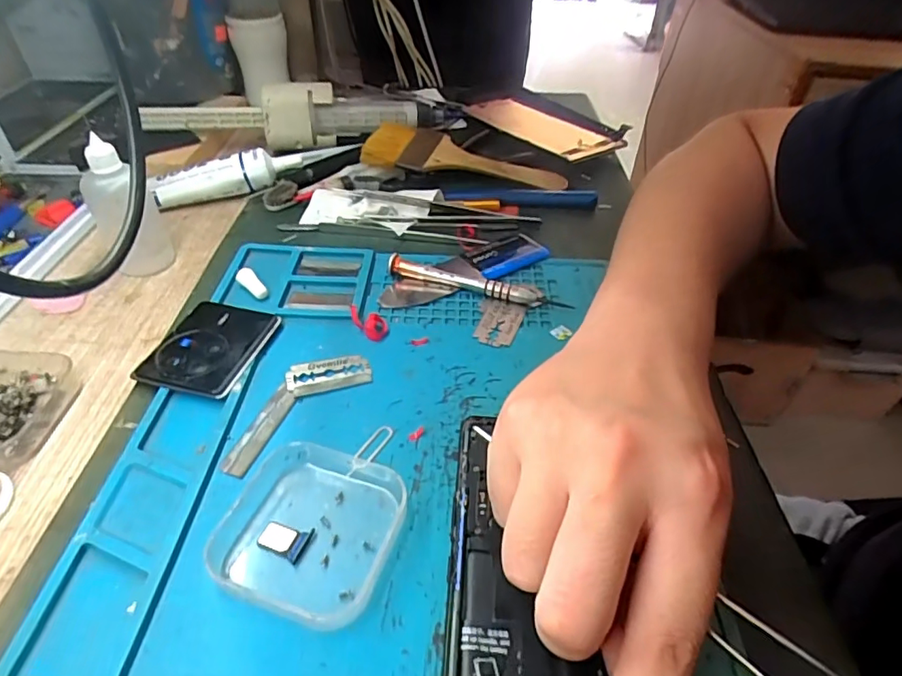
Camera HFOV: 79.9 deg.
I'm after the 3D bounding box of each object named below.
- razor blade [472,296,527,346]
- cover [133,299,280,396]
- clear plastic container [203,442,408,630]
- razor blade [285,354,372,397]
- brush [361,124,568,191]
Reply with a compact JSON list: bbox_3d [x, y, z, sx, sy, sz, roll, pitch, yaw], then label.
[{"bbox_3d":[0.027,-0.011,0.309,0.023,0.004,0.037,15,43,14],"label":"razor blade"},{"bbox_3d":[-0.126,0.005,0.286,0.050,0.009,0.062,10,42,9],"label":"cover"},{"bbox_3d":[-0.054,0.071,0.212,0.060,0.013,0.067,15,43,14],"label":"clear plastic container"},{"bbox_3d":[-0.063,0.018,0.277,0.042,0.004,0.023,-12,44,-15],"label":"razor blade"},{"bbox_3d":[0.013,-0.154,0.450,0.167,0.017,0.067,11,43,10],"label":"brush"}]

